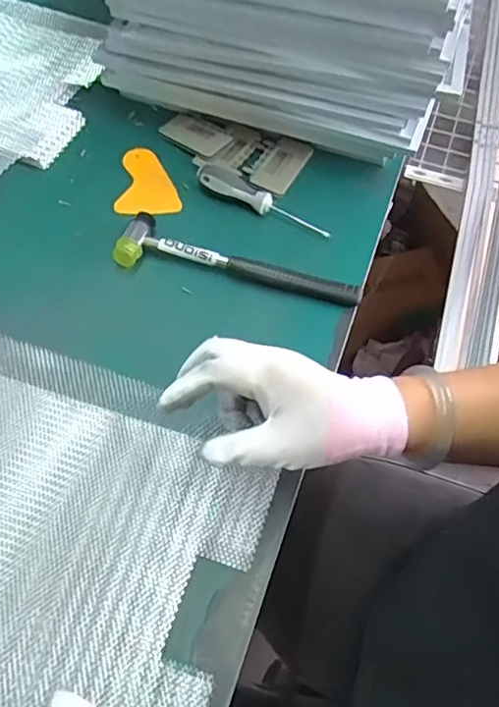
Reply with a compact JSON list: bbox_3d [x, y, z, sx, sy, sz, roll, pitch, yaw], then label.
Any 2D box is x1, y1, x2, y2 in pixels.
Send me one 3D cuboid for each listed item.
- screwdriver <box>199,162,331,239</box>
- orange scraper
[{"bbox_3d":[0.013,-0.160,0.599,0.152,0.023,0.031,29,64,15],"label":"screwdriver"},{"bbox_3d":[-0.110,-0.193,0.628,0.070,0.009,0.099,2,60,0],"label":"orange scraper"}]

